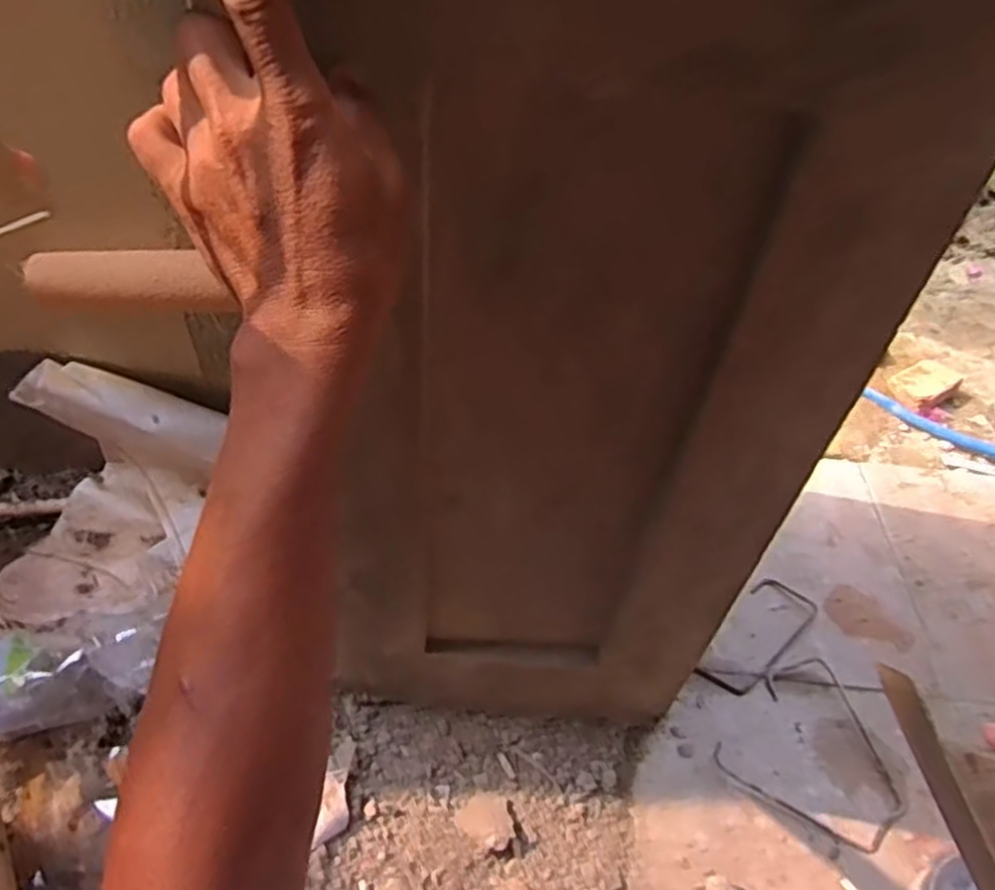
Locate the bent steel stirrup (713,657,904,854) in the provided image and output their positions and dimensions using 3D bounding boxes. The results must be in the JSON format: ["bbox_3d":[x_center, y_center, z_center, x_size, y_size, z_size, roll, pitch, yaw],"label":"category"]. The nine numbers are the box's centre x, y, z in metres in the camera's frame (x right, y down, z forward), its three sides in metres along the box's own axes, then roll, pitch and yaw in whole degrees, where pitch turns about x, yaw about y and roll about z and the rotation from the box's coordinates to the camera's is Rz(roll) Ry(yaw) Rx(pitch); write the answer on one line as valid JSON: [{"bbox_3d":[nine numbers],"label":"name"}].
[{"bbox_3d":[0.361,0.341,0.815,0.177,0.013,0.193,37,57,24],"label":"bent steel stirrup"}]

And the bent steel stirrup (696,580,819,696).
[{"bbox_3d":[0.319,0.234,0.906,0.191,0.009,0.075,-33,58,-31],"label":"bent steel stirrup"}]

